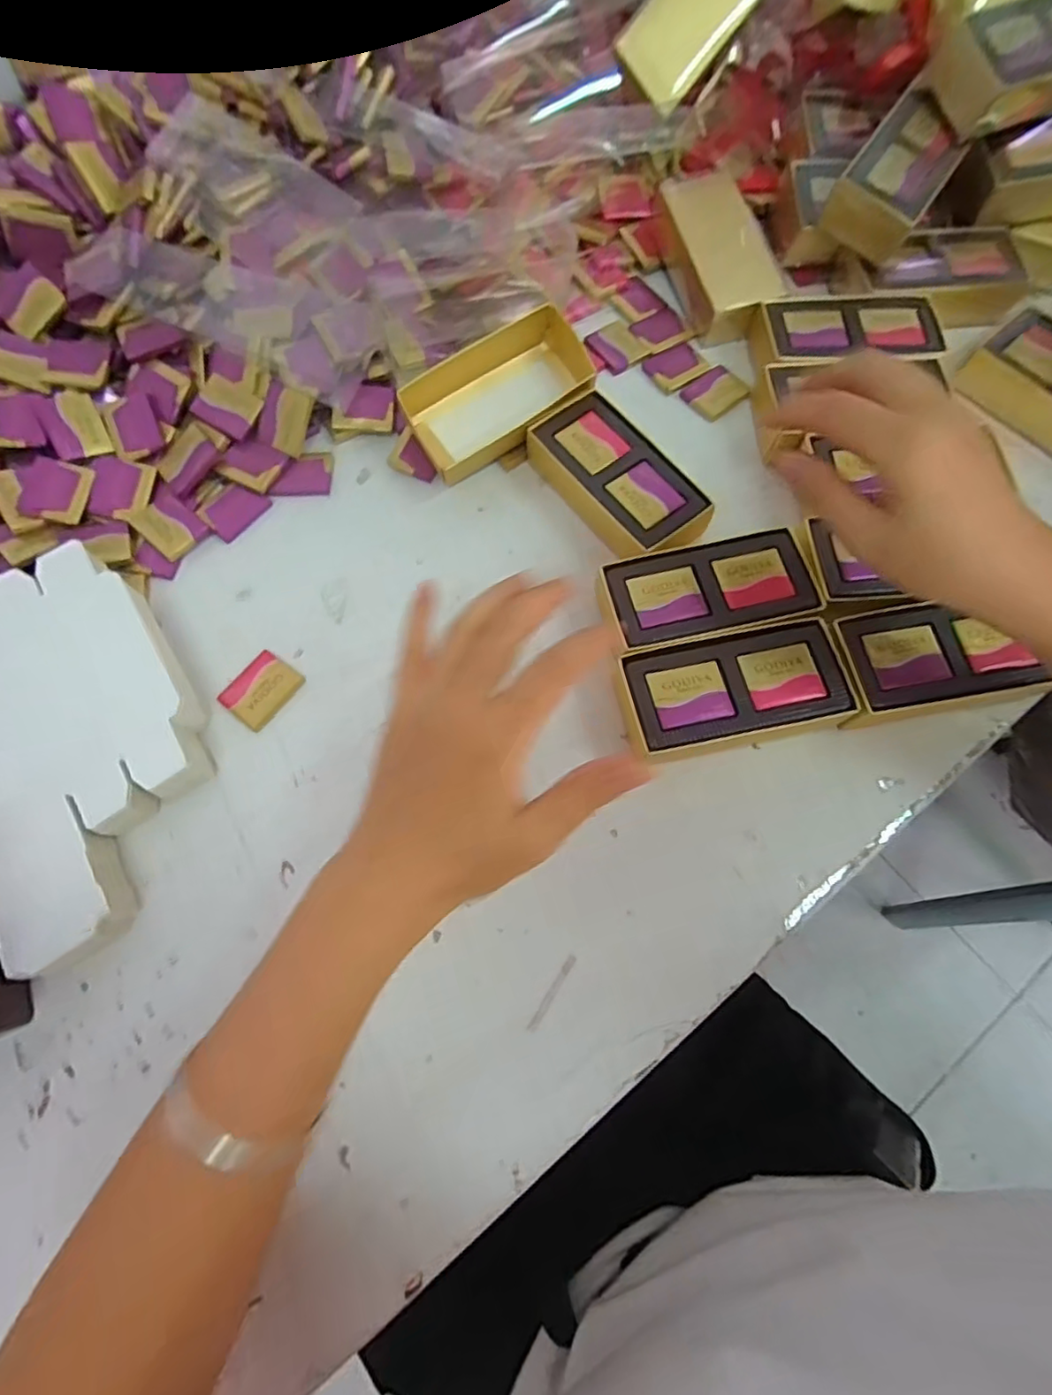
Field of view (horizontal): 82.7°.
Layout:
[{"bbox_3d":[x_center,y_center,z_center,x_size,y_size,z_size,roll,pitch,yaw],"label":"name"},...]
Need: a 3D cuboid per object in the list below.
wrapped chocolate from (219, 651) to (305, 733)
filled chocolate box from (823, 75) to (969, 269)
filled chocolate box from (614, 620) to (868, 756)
[{"bbox_3d":[-0.153,-0.005,0.345,0.032,0.007,0.040,35,74,13],"label":"wrapped chocolate"},{"bbox_3d":[0.252,-0.353,0.406,0.055,0.040,0.105,33,73,12],"label":"filled chocolate box"},{"bbox_3d":[0.109,-0.004,0.322,0.116,0.026,0.058,-11,70,-3],"label":"filled chocolate box"}]

